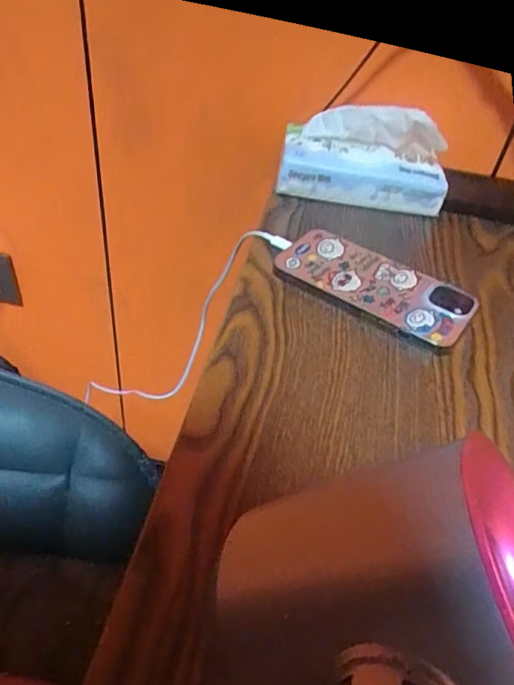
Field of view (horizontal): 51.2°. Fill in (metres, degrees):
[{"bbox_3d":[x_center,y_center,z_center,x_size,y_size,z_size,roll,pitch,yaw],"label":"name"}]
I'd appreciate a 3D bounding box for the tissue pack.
[{"bbox_3d":[0.093,-0.159,0.458,0.141,0.072,0.052,2,45,-5],"label":"tissue pack"}]

